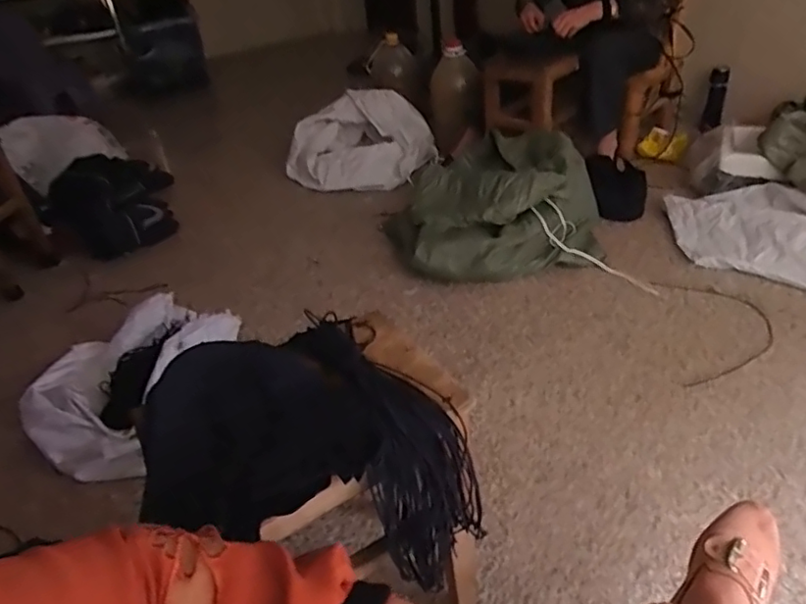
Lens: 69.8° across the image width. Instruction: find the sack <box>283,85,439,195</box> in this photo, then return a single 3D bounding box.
[{"bbox_3d":[-0.136,-0.520,1.820,0.321,0.183,0.376,21,44,34],"label":"sack"}]

